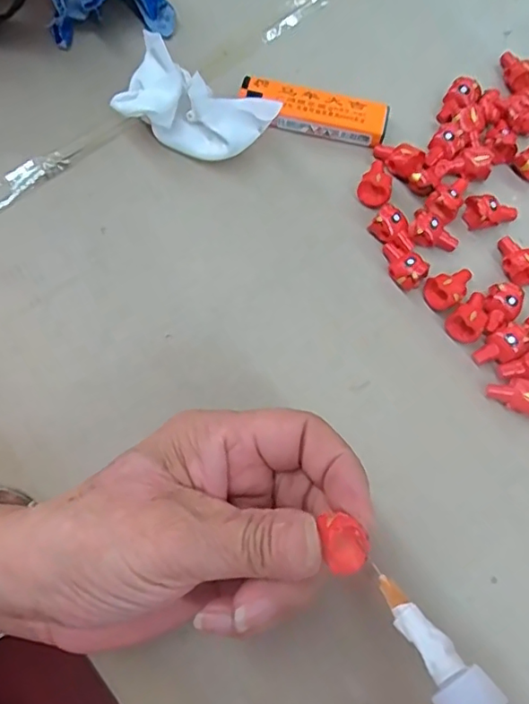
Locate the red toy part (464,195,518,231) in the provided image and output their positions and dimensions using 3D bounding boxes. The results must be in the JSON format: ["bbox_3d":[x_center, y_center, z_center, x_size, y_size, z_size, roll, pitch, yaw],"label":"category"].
[{"bbox_3d":[0.117,-0.072,0.283,0.025,0.016,0.012,-2,73,0],"label":"red toy part"}]

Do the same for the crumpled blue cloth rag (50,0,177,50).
[{"bbox_3d":[-0.089,-0.200,0.311,0.069,0.036,0.026,-3,73,0],"label":"crumpled blue cloth rag"}]

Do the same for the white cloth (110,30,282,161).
[{"bbox_3d":[-0.034,-0.122,0.282,0.076,0.047,0.030,21,74,7],"label":"white cloth"}]

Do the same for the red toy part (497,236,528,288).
[{"bbox_3d":[0.127,-0.046,0.279,0.018,0.015,0.025,-15,73,-4],"label":"red toy part"}]

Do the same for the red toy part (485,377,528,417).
[{"bbox_3d":[0.117,0.020,0.256,0.024,0.013,0.015,15,74,5],"label":"red toy part"}]

